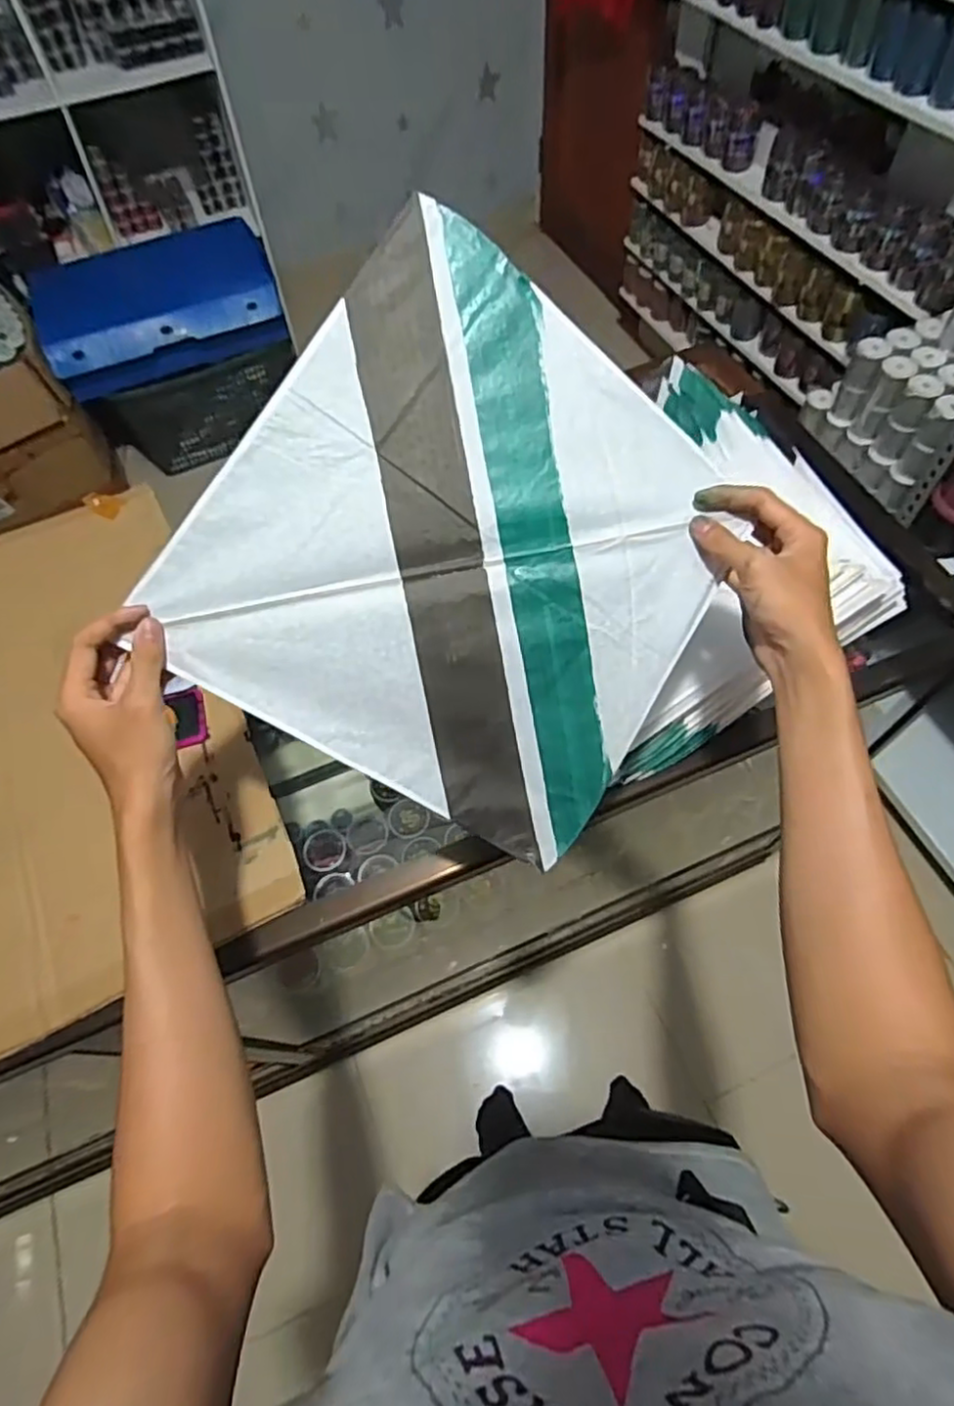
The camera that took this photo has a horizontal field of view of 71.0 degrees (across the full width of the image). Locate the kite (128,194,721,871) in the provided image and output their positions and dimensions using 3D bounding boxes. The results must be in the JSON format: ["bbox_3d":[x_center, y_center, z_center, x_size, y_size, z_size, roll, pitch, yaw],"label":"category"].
[{"bbox_3d":[-0.002,-0.095,0.477,0.342,0.009,0.336,36,94,-10],"label":"kite"}]

